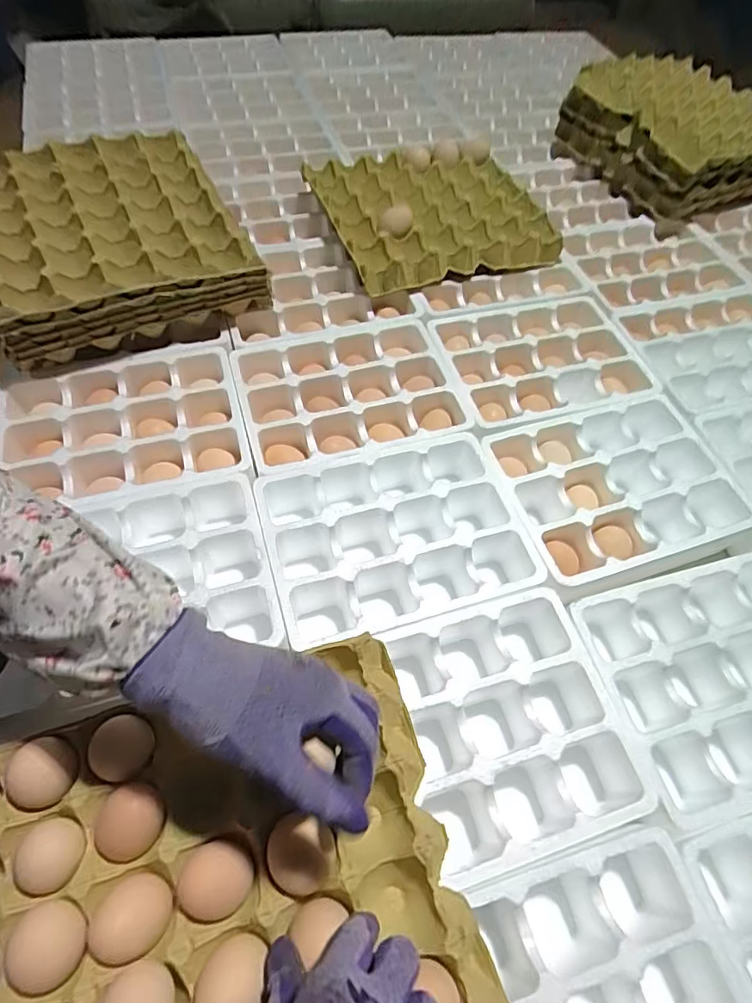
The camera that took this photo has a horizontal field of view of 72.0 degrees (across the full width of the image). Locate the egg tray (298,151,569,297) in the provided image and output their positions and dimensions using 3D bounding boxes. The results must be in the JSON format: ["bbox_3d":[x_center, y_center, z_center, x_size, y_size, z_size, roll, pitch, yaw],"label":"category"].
[{"bbox_3d":[0.076,-0.412,0.748,0.297,0.055,0.261,-18,62,-14],"label":"egg tray"}]

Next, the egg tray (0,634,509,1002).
[{"bbox_3d":[-0.088,0.253,0.315,0.294,0.047,0.284,-15,61,-12],"label":"egg tray"}]

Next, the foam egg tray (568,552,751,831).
[{"bbox_3d":[0.315,0.161,0.477,0.241,0.061,0.188,-12,61,-11],"label":"foam egg tray"}]

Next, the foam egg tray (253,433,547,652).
[{"bbox_3d":[0.018,0.044,0.533,0.248,0.067,0.188,-13,61,-11],"label":"foam egg tray"}]

